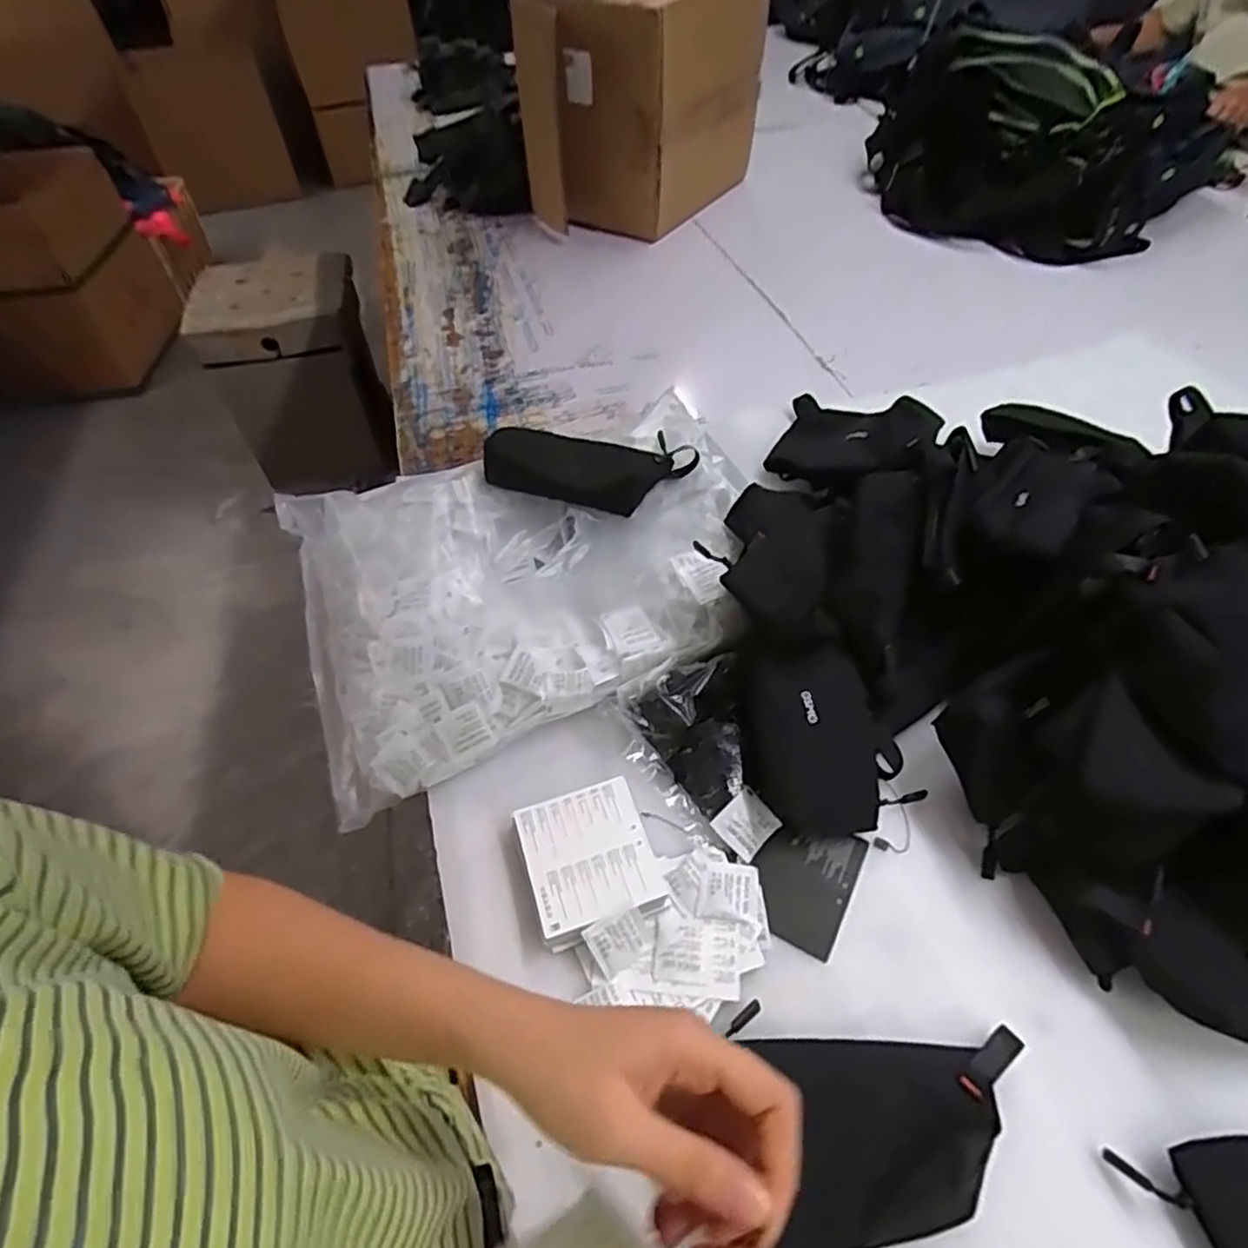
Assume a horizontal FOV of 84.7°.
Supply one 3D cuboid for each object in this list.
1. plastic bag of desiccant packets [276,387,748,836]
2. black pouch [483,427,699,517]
[{"bbox_3d":[-0.087,-0.044,0.668,0.443,0.098,0.338,-16,51,-10],"label":"plastic bag of desiccant packets"},{"bbox_3d":[-0.044,-0.168,0.711,0.217,0.034,0.104,11,52,11],"label":"black pouch"}]

